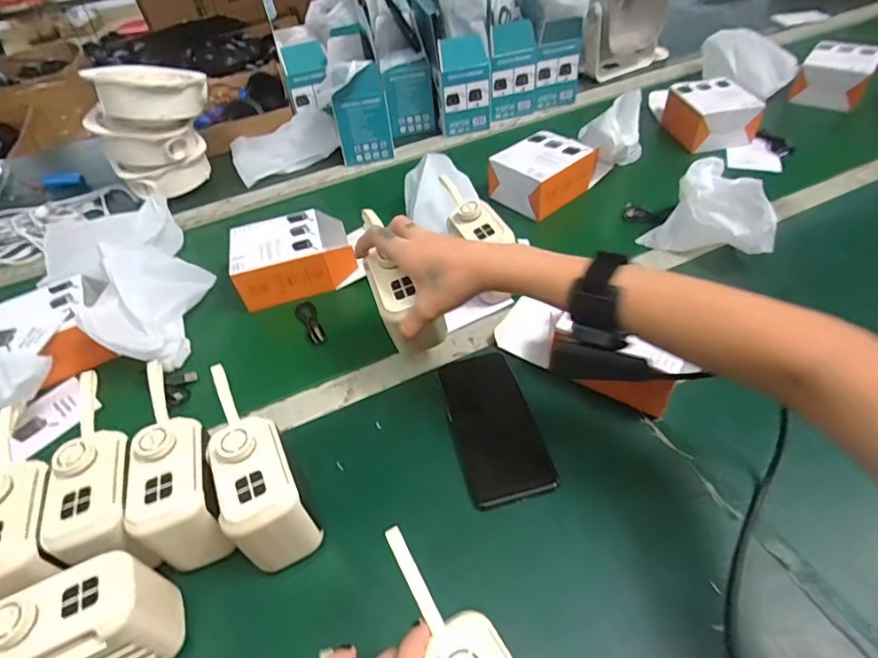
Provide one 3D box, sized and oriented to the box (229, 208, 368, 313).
[{"bbox_3d":[-0.178,-0.096,0.624,0.152,0.059,0.101,-16,47,-7],"label":"box"}]

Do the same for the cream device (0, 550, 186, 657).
[{"bbox_3d":[-0.226,0.197,0.318,0.081,0.088,0.052,-22,48,-13],"label":"cream device"}]

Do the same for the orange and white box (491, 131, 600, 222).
[{"bbox_3d":[0.149,-0.224,0.707,0.133,0.066,0.106,-32,51,-21],"label":"orange and white box"}]

